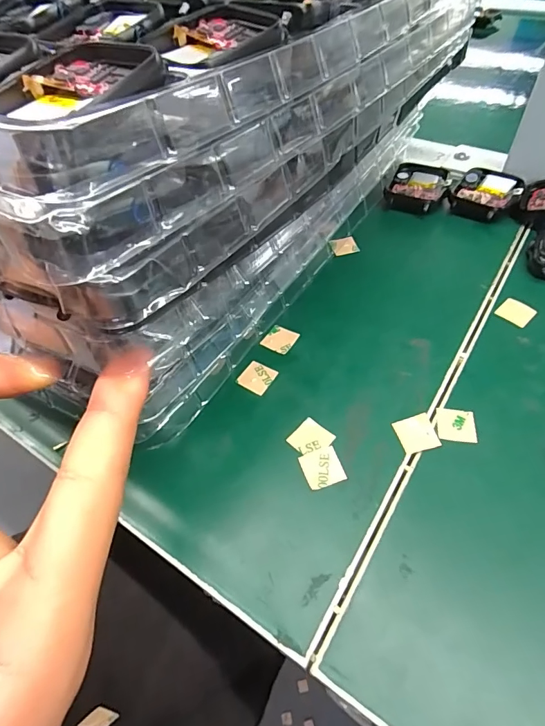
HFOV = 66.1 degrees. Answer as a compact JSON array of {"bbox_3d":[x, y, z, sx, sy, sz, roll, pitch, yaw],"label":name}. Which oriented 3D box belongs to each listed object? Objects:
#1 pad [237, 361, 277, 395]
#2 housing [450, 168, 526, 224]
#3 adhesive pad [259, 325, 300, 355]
[{"bbox_3d":[-0.008,0.007,0.202,0.015,0.004,0.015,27,62,22],"label":"pad"},{"bbox_3d":[0.139,-0.110,0.272,0.038,0.012,0.047,25,57,22],"label":"housing"},{"bbox_3d":[0.004,-0.013,0.215,0.016,0.004,0.015,27,58,23],"label":"adhesive pad"}]

